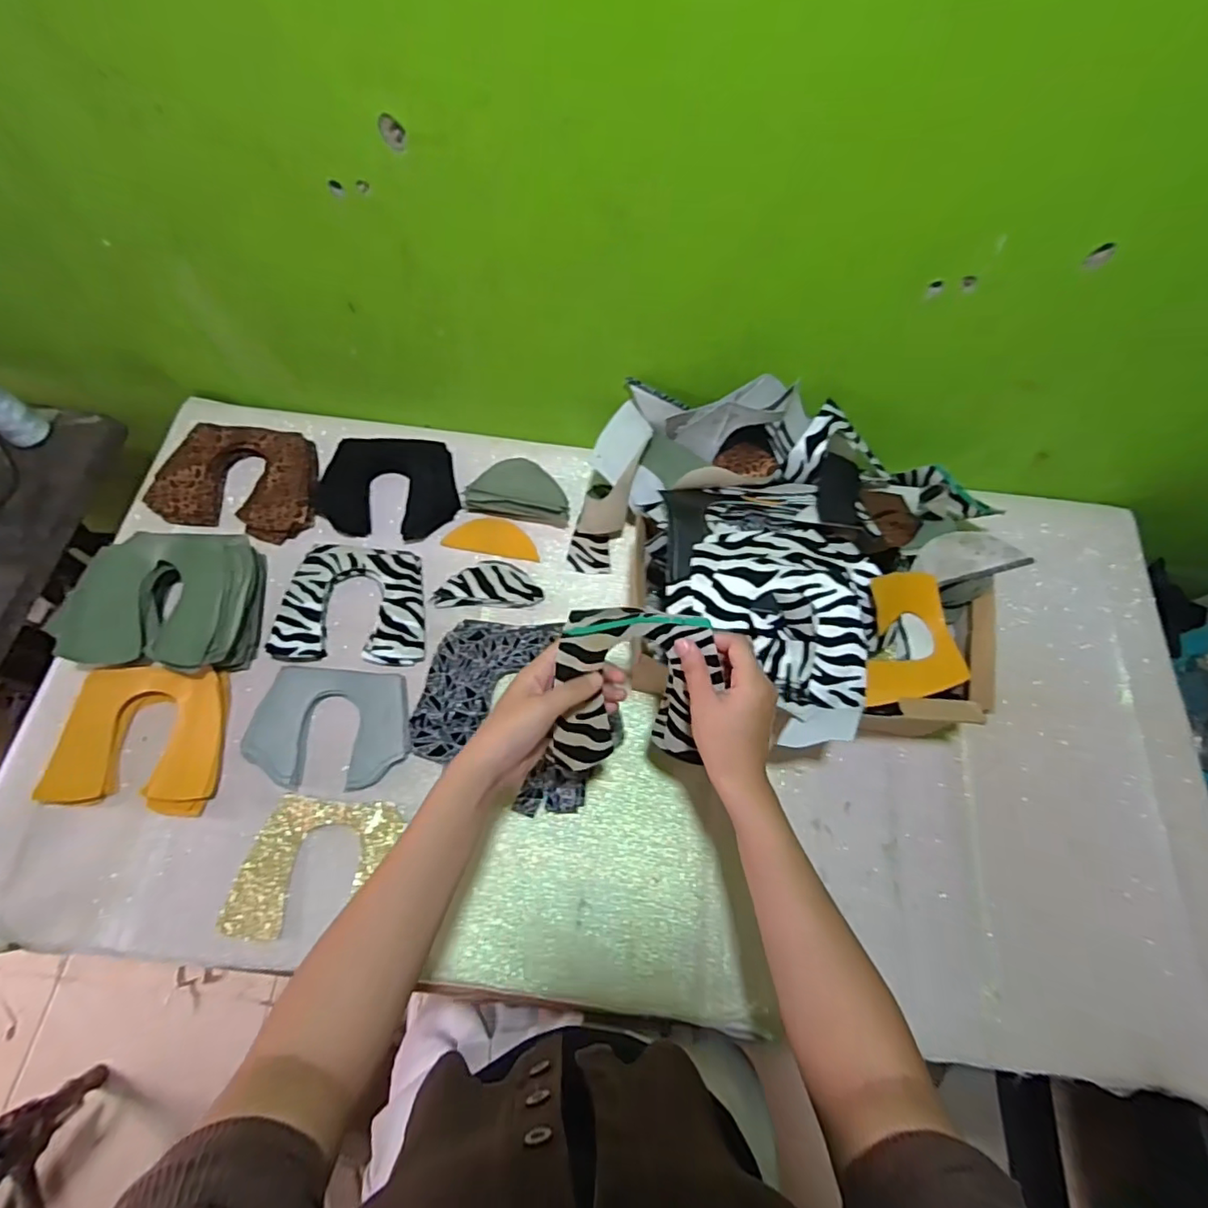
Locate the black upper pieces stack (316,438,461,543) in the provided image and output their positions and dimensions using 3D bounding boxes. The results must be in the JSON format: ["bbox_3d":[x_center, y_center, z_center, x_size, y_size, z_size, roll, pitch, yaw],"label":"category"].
[{"bbox_3d":[-0.257,-0.140,0.695,0.165,0.032,0.124,4,66,-2],"label":"black upper pieces stack"}]

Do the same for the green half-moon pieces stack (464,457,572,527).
[{"bbox_3d":[-0.102,-0.135,0.697,0.127,0.039,0.068,8,66,0],"label":"green half-moon pieces stack"}]

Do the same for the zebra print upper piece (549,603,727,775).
[{"bbox_3d":[0.024,0.072,0.459,0.120,0.032,0.131,3,104,-12],"label":"zebra print upper piece"}]

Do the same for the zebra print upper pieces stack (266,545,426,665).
[{"bbox_3d":[-0.272,-0.004,0.632,0.152,0.014,0.135,-1,67,-4],"label":"zebra print upper pieces stack"}]

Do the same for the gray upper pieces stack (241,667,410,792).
[{"bbox_3d":[-0.275,0.122,0.582,0.157,0.011,0.116,1,66,-3],"label":"gray upper pieces stack"}]

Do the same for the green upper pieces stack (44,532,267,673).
[{"bbox_3d":[-0.451,-0.003,0.599,0.164,0.061,0.144,3,66,-2],"label":"green upper pieces stack"}]

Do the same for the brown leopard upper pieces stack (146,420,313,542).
[{"bbox_3d":[-0.429,-0.148,0.681,0.170,0.026,0.137,1,66,-3],"label":"brown leopard upper pieces stack"}]

